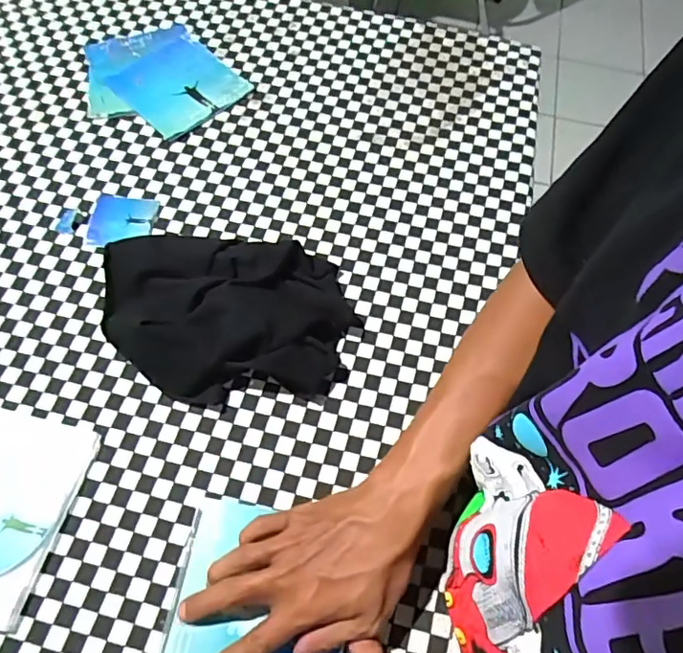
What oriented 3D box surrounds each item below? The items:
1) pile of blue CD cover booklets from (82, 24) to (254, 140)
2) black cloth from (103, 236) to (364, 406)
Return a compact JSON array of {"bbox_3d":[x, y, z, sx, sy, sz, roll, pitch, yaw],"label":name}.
[{"bbox_3d":[-0.217,-0.291,0.627,0.156,0.016,0.183,-37,69,-19],"label":"pile of blue CD cover booklets"},{"bbox_3d":[-0.101,-0.015,0.480,0.208,0.040,0.154,-4,62,-3],"label":"black cloth"}]

